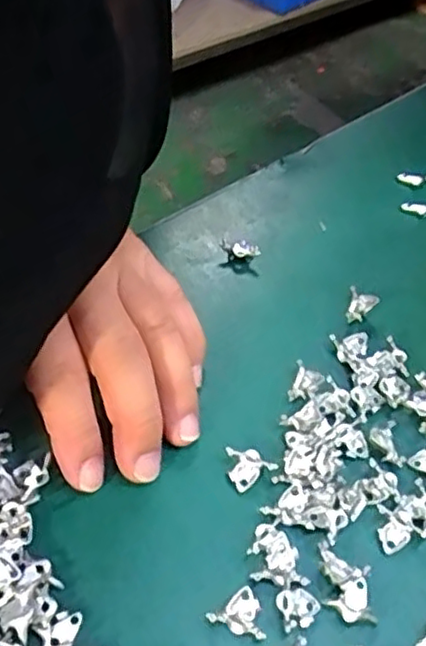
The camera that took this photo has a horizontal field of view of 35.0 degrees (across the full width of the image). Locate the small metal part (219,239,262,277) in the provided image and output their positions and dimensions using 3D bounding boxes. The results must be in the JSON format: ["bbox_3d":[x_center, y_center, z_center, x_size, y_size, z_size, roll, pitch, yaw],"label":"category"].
[{"bbox_3d":[0.012,-0.030,0.303,0.019,0.011,0.012,13,52,8],"label":"small metal part"}]

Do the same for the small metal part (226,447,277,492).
[{"bbox_3d":[0.012,0.050,0.240,0.014,0.007,0.014,-23,56,-20],"label":"small metal part"}]

